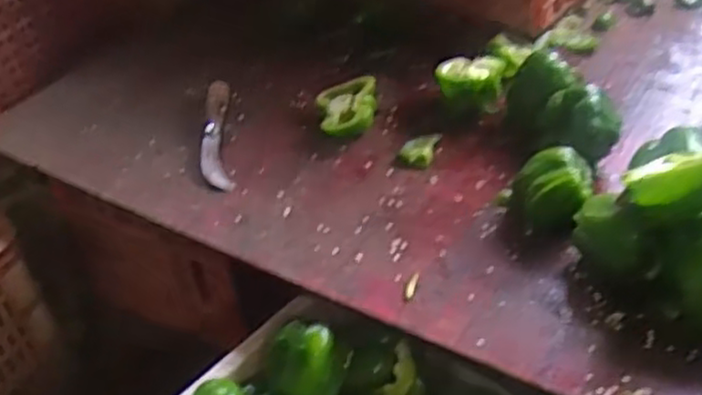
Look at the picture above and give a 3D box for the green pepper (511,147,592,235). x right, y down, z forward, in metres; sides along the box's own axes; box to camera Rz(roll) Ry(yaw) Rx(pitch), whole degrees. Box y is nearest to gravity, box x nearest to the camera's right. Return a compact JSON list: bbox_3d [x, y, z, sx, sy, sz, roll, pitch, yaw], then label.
[{"bbox_3d":[0.191,-0.006,0.704,0.074,0.059,0.074,12,45,20],"label":"green pepper"}]

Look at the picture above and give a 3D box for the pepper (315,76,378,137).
[{"bbox_3d":[-0.003,-0.105,0.862,0.067,0.040,0.084,-5,41,2],"label":"pepper"}]

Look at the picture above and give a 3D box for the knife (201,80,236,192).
[{"bbox_3d":[-0.160,-0.075,0.869,0.036,0.024,0.195,-9,41,-3],"label":"knife"}]

